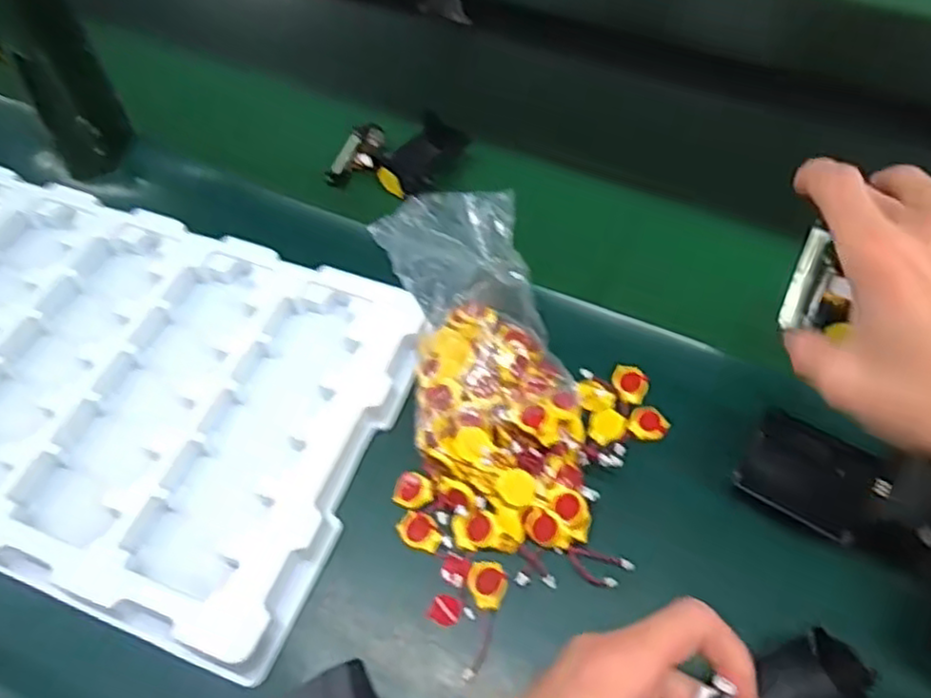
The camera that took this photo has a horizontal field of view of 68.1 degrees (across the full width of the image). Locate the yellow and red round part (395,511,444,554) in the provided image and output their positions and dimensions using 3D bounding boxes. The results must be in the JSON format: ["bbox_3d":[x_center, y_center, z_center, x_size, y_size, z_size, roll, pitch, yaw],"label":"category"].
[{"bbox_3d":[-0.026,0.106,0.396,0.027,0.004,0.019,35,63,22],"label":"yellow and red round part"}]

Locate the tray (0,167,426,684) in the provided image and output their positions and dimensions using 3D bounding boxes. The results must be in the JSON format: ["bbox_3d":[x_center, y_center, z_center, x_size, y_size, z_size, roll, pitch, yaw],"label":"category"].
[{"bbox_3d":[-0.257,0.008,0.446,0.422,0.028,0.240,18,58,12],"label":"tray"}]

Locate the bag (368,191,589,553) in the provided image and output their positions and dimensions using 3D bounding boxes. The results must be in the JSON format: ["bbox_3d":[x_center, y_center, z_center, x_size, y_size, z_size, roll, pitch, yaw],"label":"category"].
[{"bbox_3d":[0.013,0.007,0.417,0.100,0.069,0.218,-9,59,-4],"label":"bag"}]

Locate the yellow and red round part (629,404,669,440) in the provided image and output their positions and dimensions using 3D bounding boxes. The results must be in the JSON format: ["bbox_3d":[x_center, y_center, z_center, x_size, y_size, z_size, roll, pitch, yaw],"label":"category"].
[{"bbox_3d":[0.114,0.046,0.427,0.022,0.005,0.021,0,56,1],"label":"yellow and red round part"}]

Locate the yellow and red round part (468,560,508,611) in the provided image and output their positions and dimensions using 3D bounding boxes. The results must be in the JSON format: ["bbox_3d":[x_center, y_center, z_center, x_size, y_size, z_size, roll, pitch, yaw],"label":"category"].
[{"bbox_3d":[0.013,0.128,0.375,0.021,0.004,0.026,-17,58,-10],"label":"yellow and red round part"}]

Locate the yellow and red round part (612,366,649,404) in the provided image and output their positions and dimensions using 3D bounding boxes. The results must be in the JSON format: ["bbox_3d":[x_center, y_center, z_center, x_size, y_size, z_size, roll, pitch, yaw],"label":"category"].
[{"bbox_3d":[0.105,0.022,0.441,0.023,0.004,0.027,24,60,16],"label":"yellow and red round part"}]

